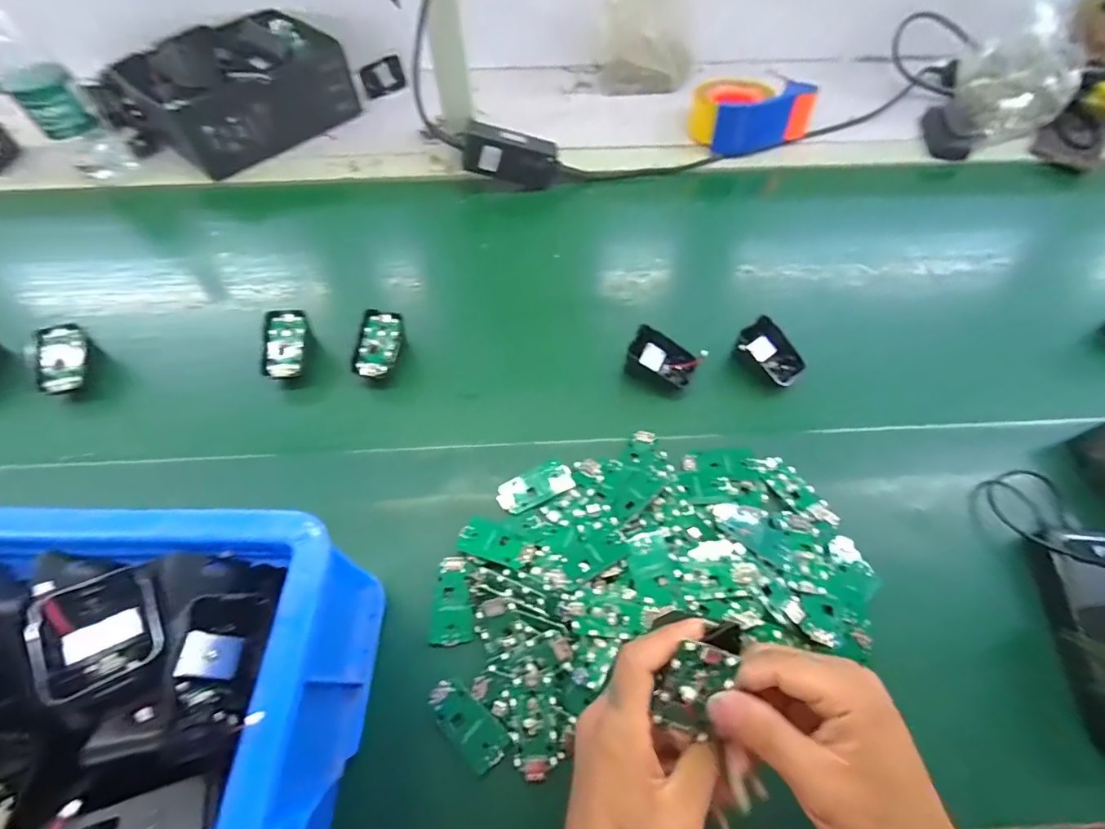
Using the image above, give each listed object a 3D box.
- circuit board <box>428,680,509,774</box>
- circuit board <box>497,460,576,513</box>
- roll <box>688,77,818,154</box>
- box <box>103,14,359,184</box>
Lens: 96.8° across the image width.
[{"bbox_3d":[-0.060,0.217,0.347,0.030,0.004,0.063,-40,69,-21],"label":"circuit board"},{"bbox_3d":[-0.015,0.062,0.427,0.065,0.005,0.031,-22,63,-13],"label":"circuit board"},{"bbox_3d":[0.268,-0.412,0.672,0.140,0.070,0.080,-8,61,-6],"label":"roll"},{"bbox_3d":[-0.417,-0.452,0.675,0.176,0.086,0.251,40,67,19],"label":"box"}]

